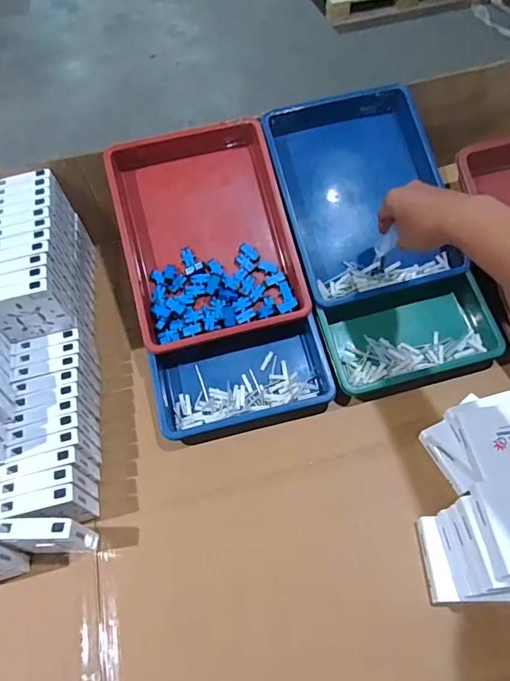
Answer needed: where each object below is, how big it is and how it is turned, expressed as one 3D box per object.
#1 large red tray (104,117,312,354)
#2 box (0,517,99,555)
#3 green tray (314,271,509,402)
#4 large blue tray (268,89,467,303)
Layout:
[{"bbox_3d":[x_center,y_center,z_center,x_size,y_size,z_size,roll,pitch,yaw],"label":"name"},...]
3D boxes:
[{"bbox_3d":[-0.073,-0.159,0.655,0.238,0.056,0.320,-14,82,-5],"label":"large red tray"},{"bbox_3d":[-0.234,0.225,0.508,0.093,0.086,0.026,-3,57,2],"label":"box"},{"bbox_3d":[0.214,-0.014,0.633,0.236,0.051,0.149,-16,57,-6],"label":"green tray"},{"bbox_3d":[0.157,-0.225,0.665,0.232,0.069,0.319,-16,79,0],"label":"large blue tray"}]

